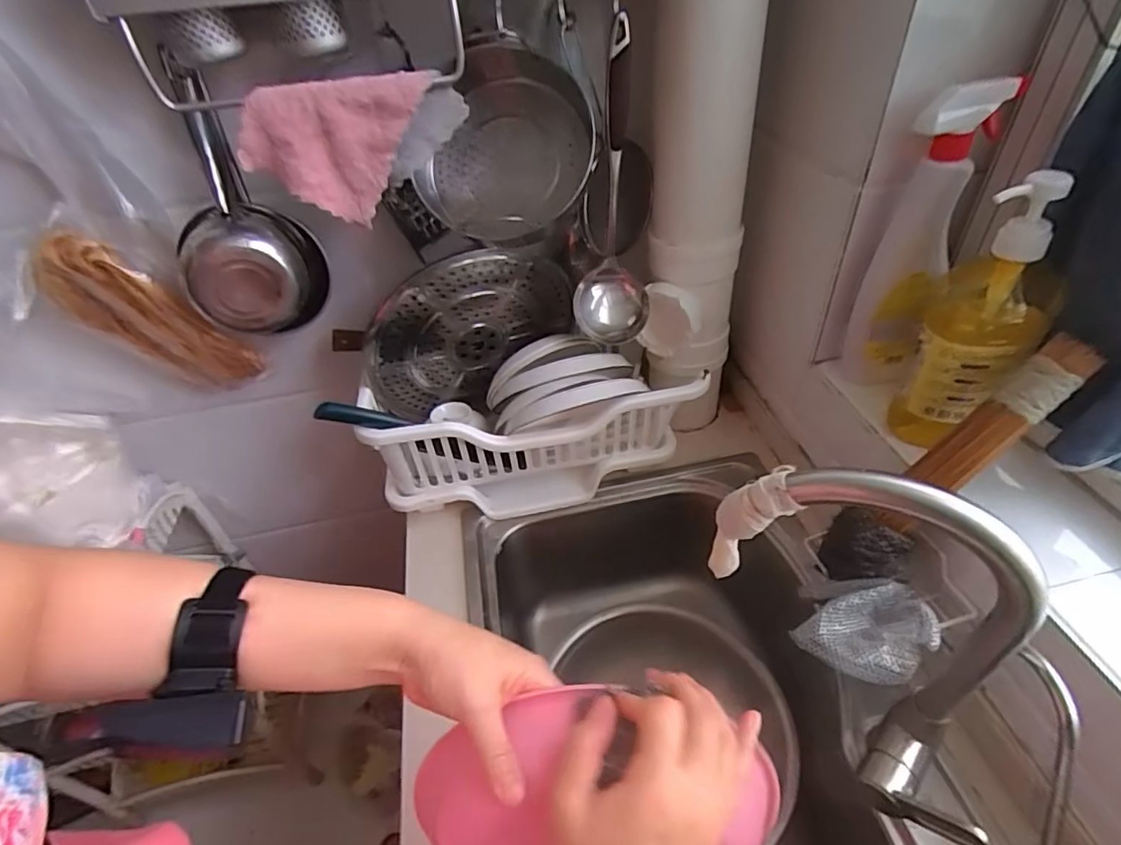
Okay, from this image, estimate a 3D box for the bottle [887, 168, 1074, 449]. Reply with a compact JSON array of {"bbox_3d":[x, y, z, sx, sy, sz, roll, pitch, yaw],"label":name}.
[{"bbox_3d":[0.382,-0.082,0.504,0.080,0.265,0.058,25,50,30],"label":"bottle"}]

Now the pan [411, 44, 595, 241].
[{"bbox_3d":[-0.065,-0.302,0.592,0.182,0.147,0.199,-7,42,-1],"label":"pan"}]

